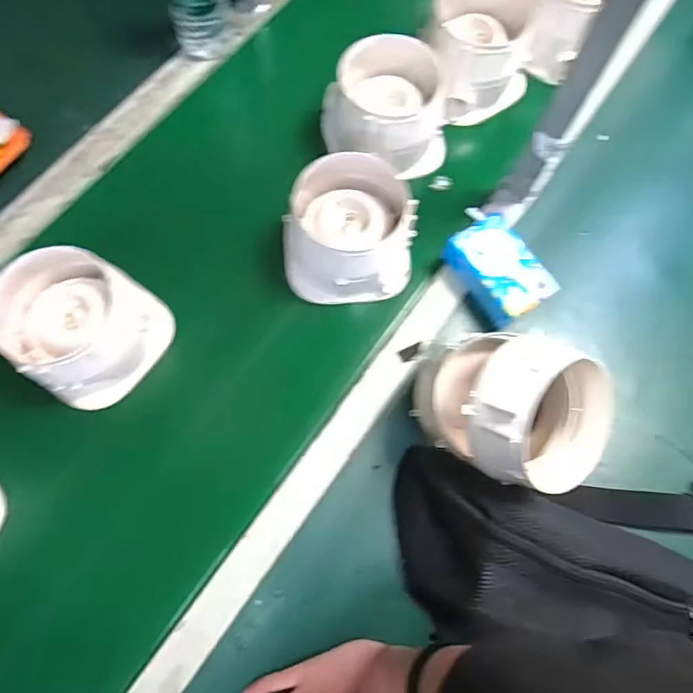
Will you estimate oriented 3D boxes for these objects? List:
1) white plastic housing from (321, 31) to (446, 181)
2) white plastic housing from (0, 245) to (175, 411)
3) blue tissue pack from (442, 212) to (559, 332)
[{"bbox_3d":[0.048,-0.273,0.580,0.135,0.097,0.121,-18,75,-6],"label":"white plastic housing"},{"bbox_3d":[-0.258,-0.021,0.489,0.111,0.100,0.130,44,77,10],"label":"white plastic housing"},{"bbox_3d":[0.168,-0.083,0.548,0.074,0.044,0.112,-30,77,-9],"label":"blue tissue pack"}]

